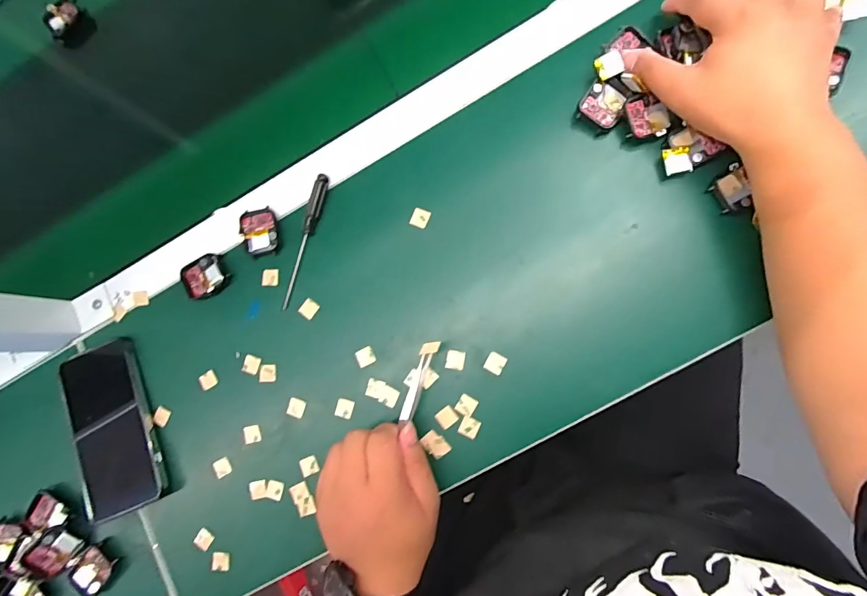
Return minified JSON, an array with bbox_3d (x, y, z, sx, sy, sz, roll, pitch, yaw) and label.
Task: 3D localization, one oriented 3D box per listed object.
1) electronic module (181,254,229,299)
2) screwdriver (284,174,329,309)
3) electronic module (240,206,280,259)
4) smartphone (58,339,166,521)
[{"bbox_3d":[-0.228,-0.020,0.404,0.043,0.006,0.037,-31,84,1],"label":"electronic module"},{"bbox_3d":[-0.123,-0.054,0.390,0.012,0.012,0.132,15,86,5],"label":"screwdriver"},{"bbox_3d":[-0.170,-0.065,0.400,0.036,0.007,0.044,-13,84,3],"label":"electronic module"},{"bbox_3d":[-0.318,0.128,0.400,0.081,0.012,0.162,-22,84,2],"label":"smartphone"}]

